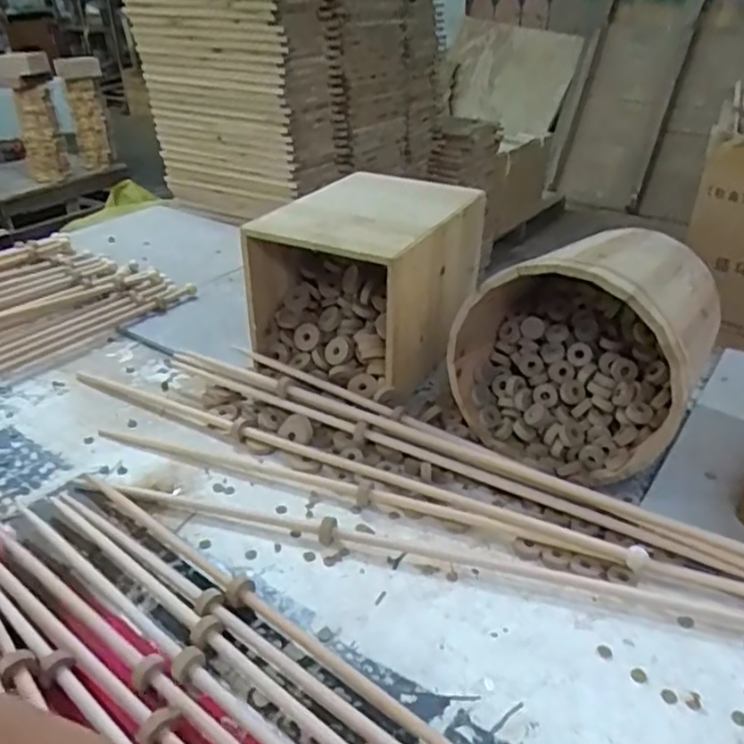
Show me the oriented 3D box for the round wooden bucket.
[{"bbox_3d":[0.232,-0.031,0.697,0.223,0.218,0.201,20,36,31],"label":"round wooden bucket"}]

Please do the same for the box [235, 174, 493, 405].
[{"bbox_3d":[0.003,-0.119,0.820,0.236,0.195,0.255,13,34,23],"label":"box"}]

